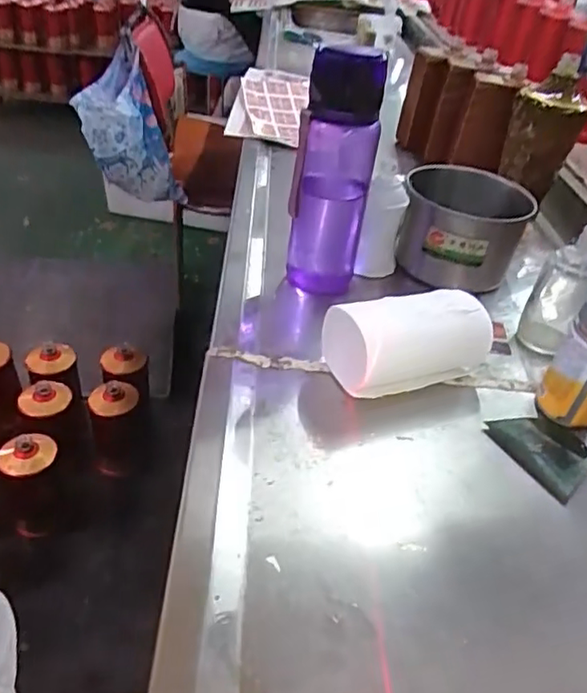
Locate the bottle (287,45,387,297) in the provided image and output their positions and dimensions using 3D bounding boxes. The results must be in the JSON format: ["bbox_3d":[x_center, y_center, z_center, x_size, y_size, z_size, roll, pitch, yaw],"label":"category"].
[{"bbox_3d":[0.037,-0.159,0.596,0.076,0.231,0.057,8,37,2],"label":"bottle"}]

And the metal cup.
[{"bbox_3d":[0.186,-0.135,0.687,0.123,0.086,0.133,4,37,-3],"label":"metal cup"}]

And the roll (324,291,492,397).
[{"bbox_3d":[0.096,-0.005,0.526,0.142,0.060,0.064,-11,40,-22],"label":"roll"}]

